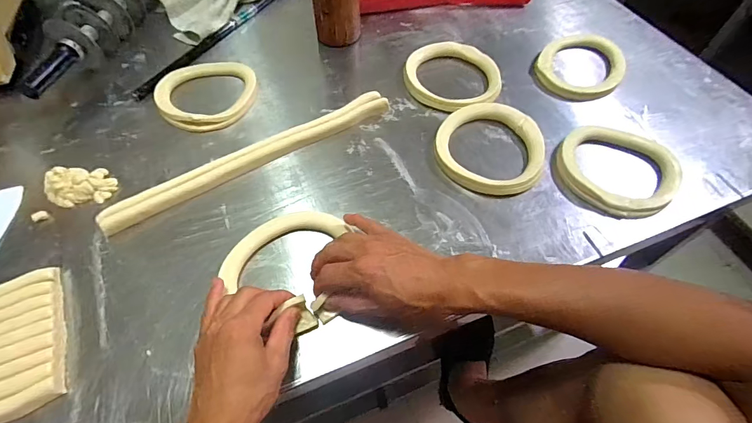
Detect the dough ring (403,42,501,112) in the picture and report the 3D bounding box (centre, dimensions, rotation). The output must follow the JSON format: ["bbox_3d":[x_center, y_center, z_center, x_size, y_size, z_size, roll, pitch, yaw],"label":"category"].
[{"bbox_3d":[0.122,-0.226,0.628,0.142,0.023,0.151,0,55,0],"label":"dough ring"}]

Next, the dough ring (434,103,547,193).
[{"bbox_3d":[0.160,-0.092,0.532,0.147,0.028,0.139,0,55,0],"label":"dough ring"}]

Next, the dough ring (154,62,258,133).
[{"bbox_3d":[-0.265,-0.184,0.607,0.152,0.022,0.144,0,55,0],"label":"dough ring"}]

